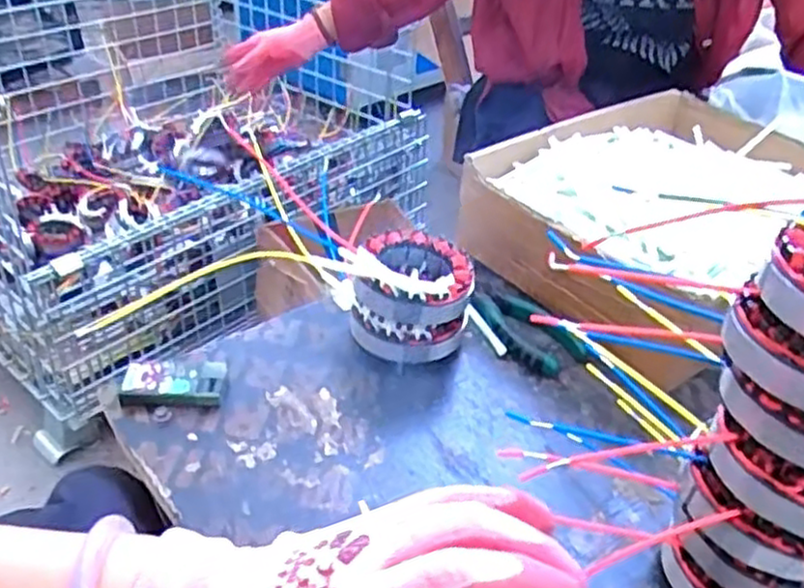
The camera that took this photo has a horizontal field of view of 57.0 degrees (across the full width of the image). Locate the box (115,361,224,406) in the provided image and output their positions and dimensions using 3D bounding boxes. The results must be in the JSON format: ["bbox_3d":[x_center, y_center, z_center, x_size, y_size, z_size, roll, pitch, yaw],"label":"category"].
[{"bbox_3d":[-0.156,0.061,0.508,0.067,0.016,0.030,2,36,-5],"label":"box"}]

